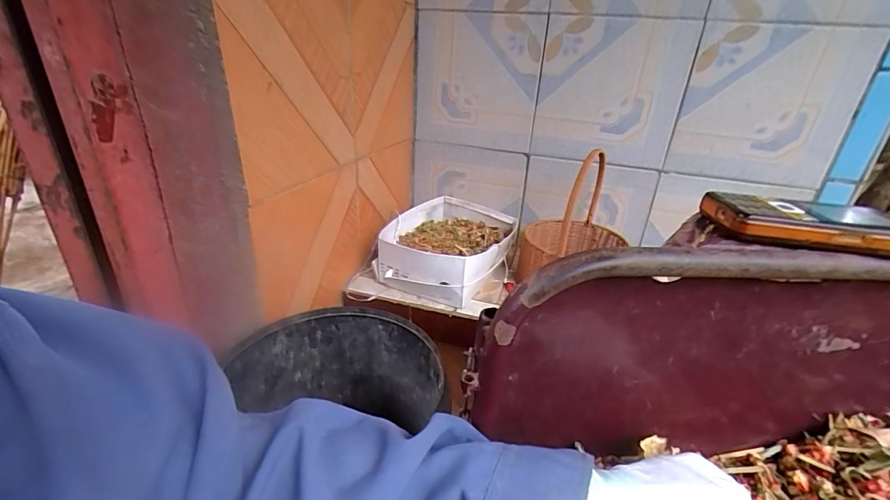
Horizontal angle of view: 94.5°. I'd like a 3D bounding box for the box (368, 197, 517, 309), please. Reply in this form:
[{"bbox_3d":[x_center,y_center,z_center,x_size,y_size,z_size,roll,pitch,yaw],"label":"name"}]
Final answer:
[{"bbox_3d":[0.013,-0.010,0.927,0.246,0.106,0.302,13,28,19],"label":"box"}]

